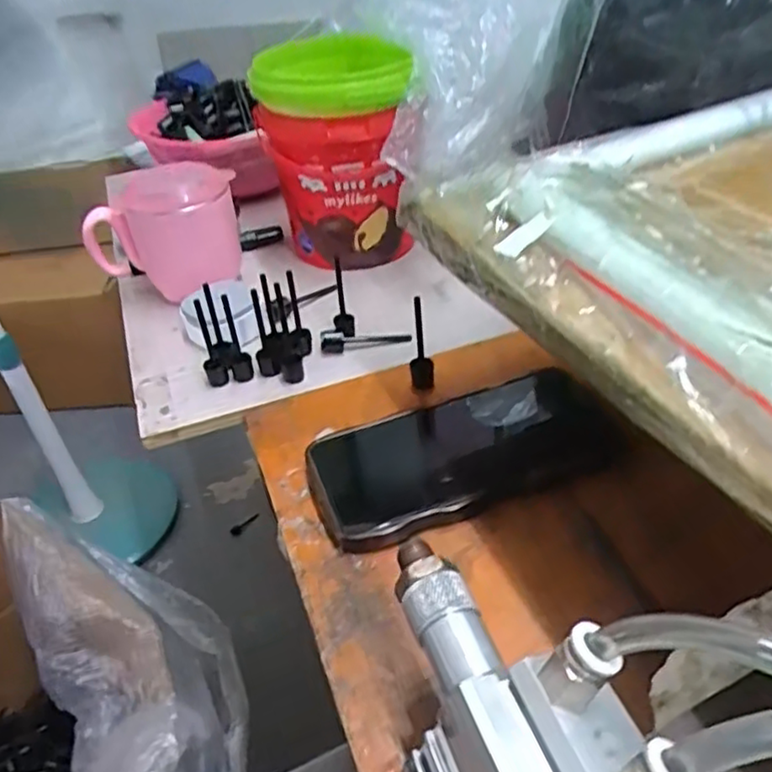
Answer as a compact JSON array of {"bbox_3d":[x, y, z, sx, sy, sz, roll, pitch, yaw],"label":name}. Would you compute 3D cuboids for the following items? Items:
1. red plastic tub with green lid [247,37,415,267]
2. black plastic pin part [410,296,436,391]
[{"bbox_3d":[-0.039,-0.179,0.548,0.109,0.157,0.121,-13,39,-10],"label":"red plastic tub with green lid"},{"bbox_3d":[0.022,-0.025,0.418,0.015,0.067,0.012,-1,39,6],"label":"black plastic pin part"}]

